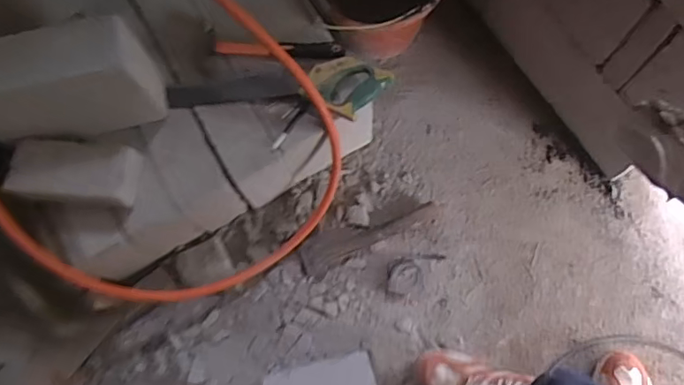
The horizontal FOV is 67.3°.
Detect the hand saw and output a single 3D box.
[{"bbox_3d":[-0.118,-0.197,0.954,0.413,0.043,0.116,1,74,1],"label":"hand saw"}]

